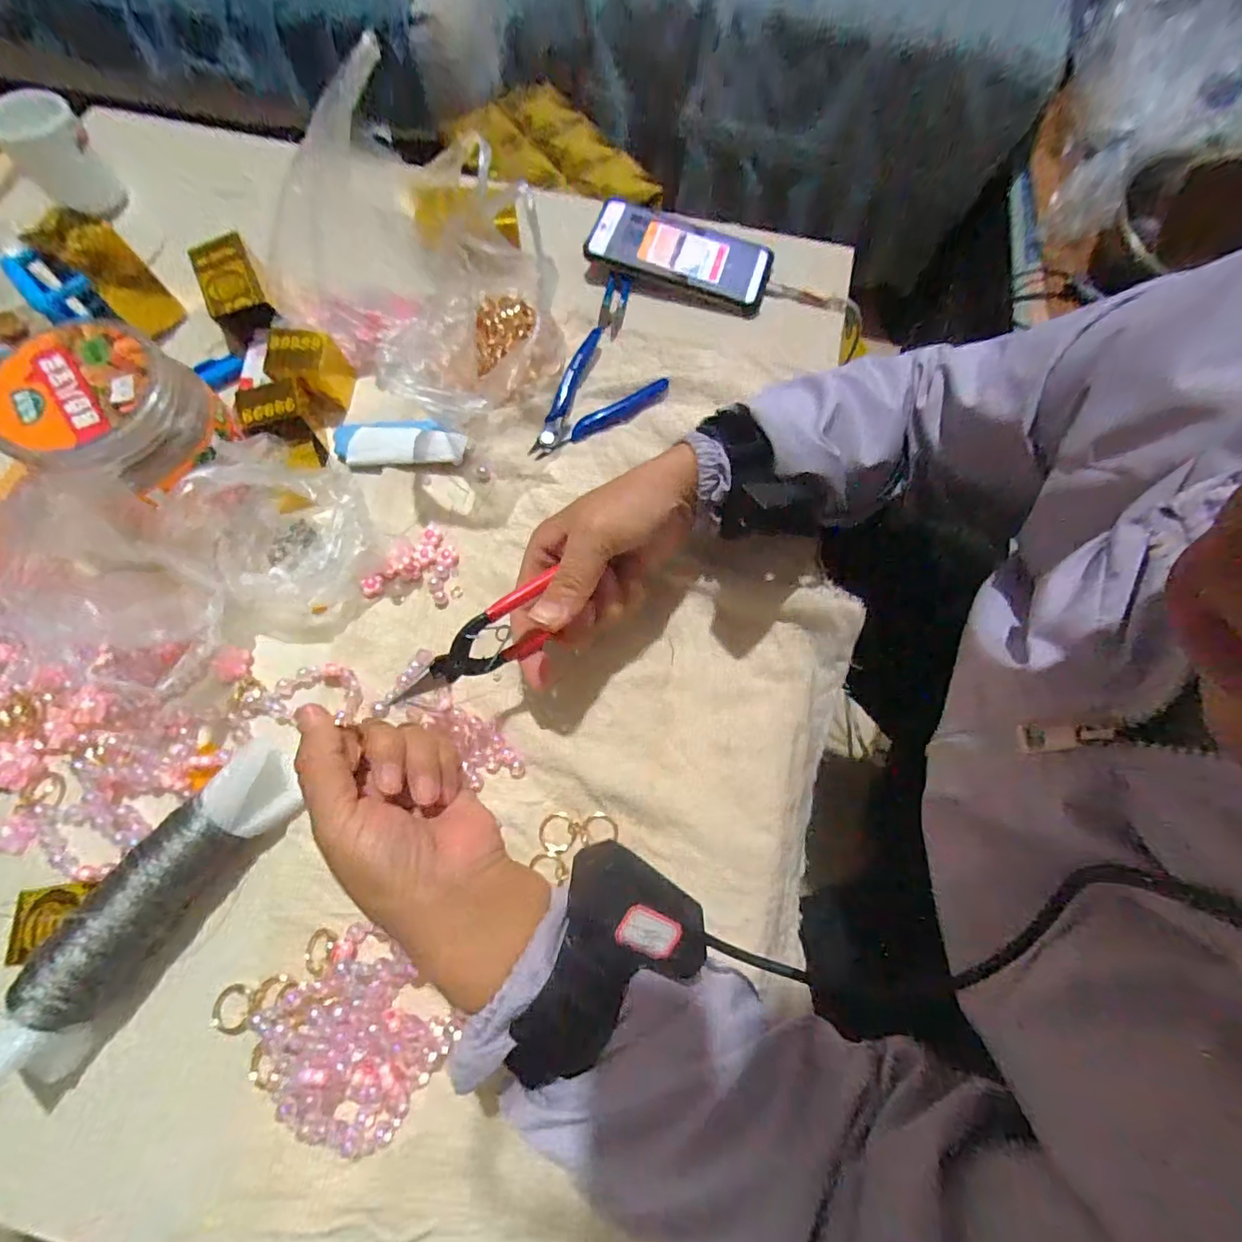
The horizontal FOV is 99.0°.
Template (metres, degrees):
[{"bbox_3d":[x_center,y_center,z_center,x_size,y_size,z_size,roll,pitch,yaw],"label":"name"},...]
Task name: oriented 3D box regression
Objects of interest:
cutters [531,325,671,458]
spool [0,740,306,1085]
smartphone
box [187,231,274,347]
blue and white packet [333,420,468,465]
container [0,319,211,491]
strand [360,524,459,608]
[{"bbox_3d":[-0.029,-0.175,0.422,0.080,0.012,0.116,41,75,11],"label":"cutters"},{"bbox_3d":[-0.253,0.151,0.288,0.046,0.041,0.182,35,74,10],"label":"spool"},{"bbox_3d":[0.055,-0.330,0.472,0.161,0.013,0.082,19,80,-3],"label":"smartphone"},{"bbox_3d":[-0.308,-0.266,0.429,0.050,0.039,0.083,-28,74,-11],"label":"box"},{"bbox_3d":[-0.169,-0.136,0.401,0.102,0.015,0.035,3,71,-1],"label":"blue and white packet"},{"bbox_3d":[-0.312,-0.129,0.322,0.101,0.042,0.100,0,71,-1],"label":"container"},{"bbox_3d":[-0.145,-0.042,0.372,0.056,0.008,0.057,10,71,1],"label":"strand"}]

